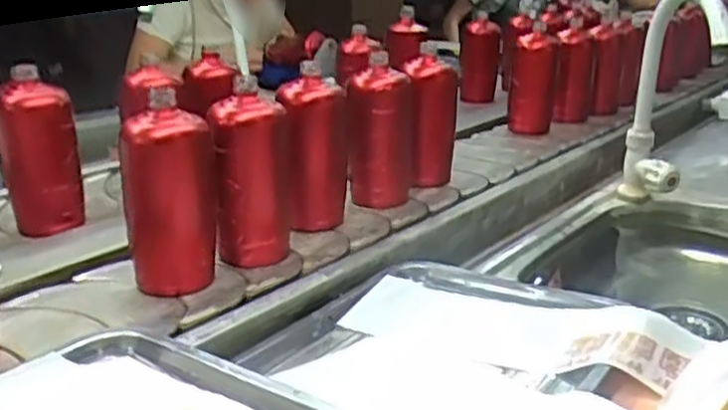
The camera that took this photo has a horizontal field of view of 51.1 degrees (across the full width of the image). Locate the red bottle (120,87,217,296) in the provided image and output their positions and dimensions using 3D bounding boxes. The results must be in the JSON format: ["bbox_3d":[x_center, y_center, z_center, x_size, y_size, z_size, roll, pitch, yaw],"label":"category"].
[{"bbox_3d":[-0.186,-0.010,0.736,0.083,0.179,0.069,-4,19,-11],"label":"red bottle"}]

